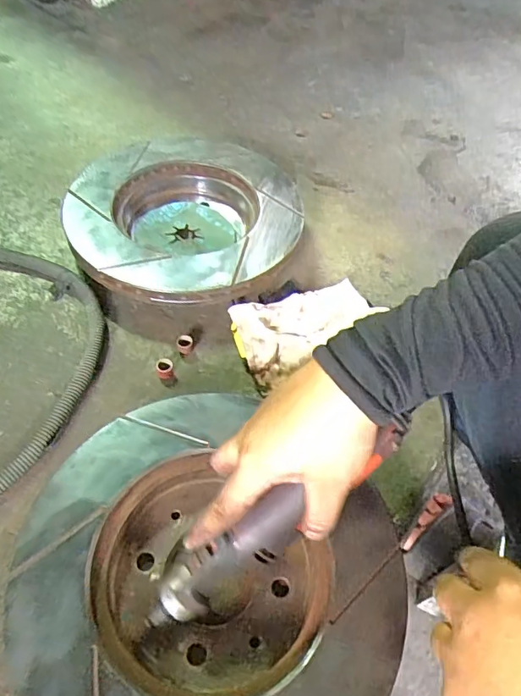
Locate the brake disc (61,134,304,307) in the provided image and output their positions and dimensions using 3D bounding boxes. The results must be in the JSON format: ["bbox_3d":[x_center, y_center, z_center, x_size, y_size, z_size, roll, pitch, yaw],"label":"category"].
[{"bbox_3d":[-0.083,-0.140,0.555,0.242,0.050,0.242,2,53,-3],"label":"brake disc"}]

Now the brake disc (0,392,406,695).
[{"bbox_3d":[-0.040,0.160,0.337,0.247,0.045,0.229,2,53,-3],"label":"brake disc"}]

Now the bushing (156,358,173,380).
[{"bbox_3d":[-0.089,0.019,0.461,0.015,0.012,0.018,-9,55,-11],"label":"bushing"}]

